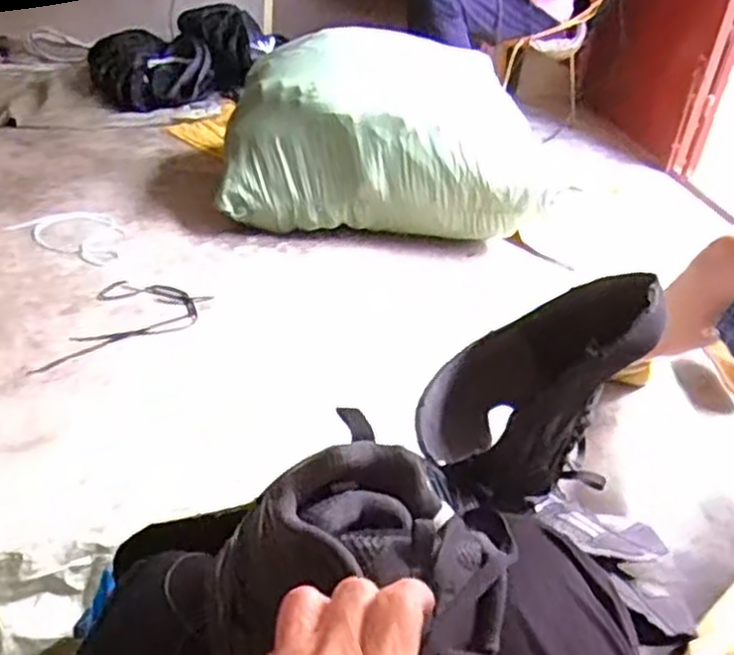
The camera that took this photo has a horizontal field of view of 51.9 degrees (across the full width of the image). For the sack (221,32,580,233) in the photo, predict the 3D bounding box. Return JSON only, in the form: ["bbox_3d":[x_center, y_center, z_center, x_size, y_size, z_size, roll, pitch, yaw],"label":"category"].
[{"bbox_3d":[0.074,-0.473,1.807,0.745,0.341,0.466,8,35,1],"label":"sack"}]

